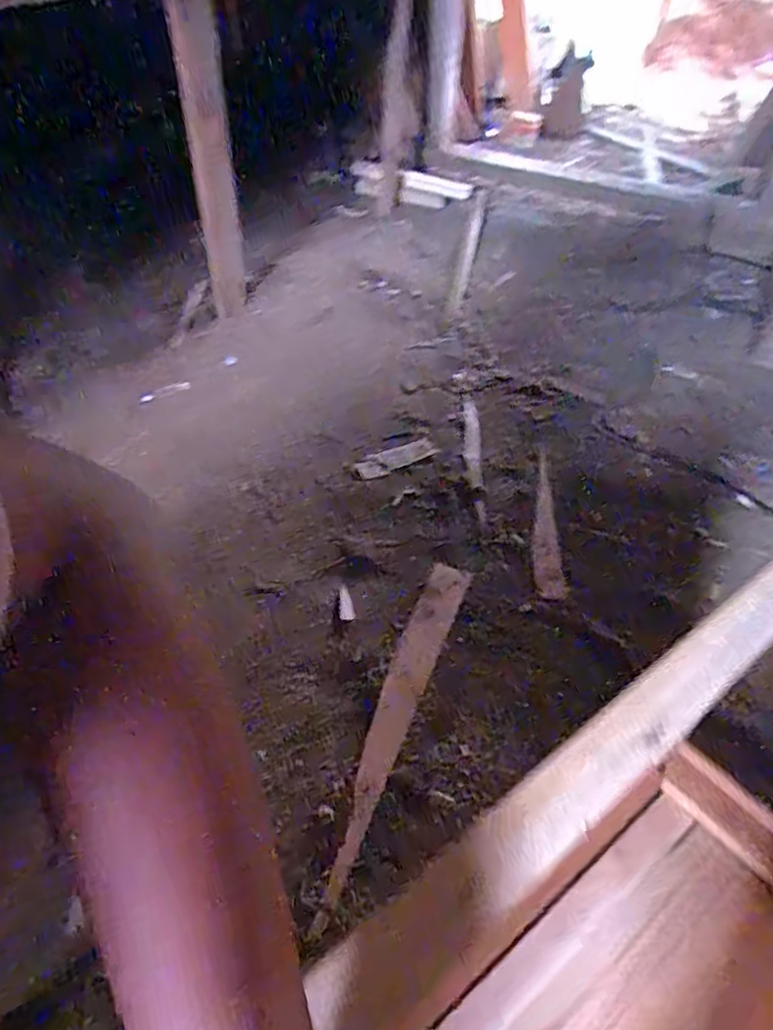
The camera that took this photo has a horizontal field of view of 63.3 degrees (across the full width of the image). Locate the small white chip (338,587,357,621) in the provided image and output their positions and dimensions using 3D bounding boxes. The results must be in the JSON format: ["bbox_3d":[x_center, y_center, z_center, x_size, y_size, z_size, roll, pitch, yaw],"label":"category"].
[{"bbox_3d":[-0.057,0.126,0.882,0.022,0.009,0.050,-8,48,-9],"label":"small white chip"}]

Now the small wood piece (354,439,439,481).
[{"bbox_3d":[0.016,-0.097,1.081,0.148,0.012,0.047,-24,52,-22],"label":"small wood piece"}]

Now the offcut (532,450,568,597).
[{"bbox_3d":[0.236,0.007,0.952,0.041,0.005,0.275,2,47,1],"label":"offcut"}]

